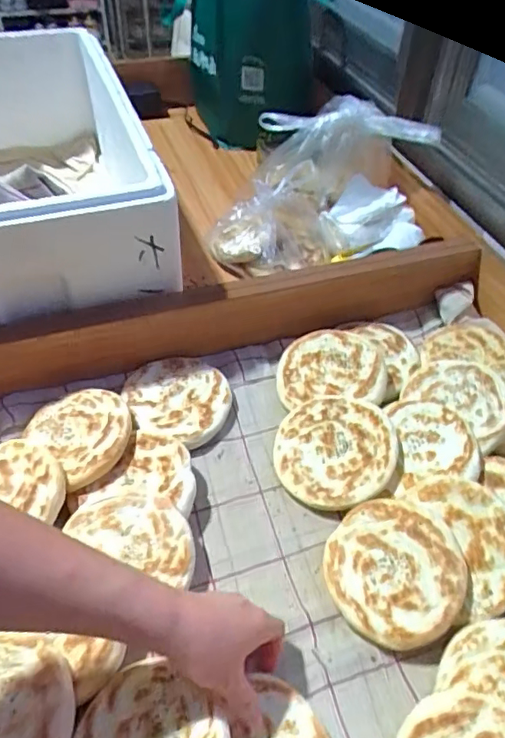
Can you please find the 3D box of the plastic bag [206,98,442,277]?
[{"bbox_3d":[0.109,-0.274,0.838,0.283,0.145,0.265,11,48,7],"label":"plastic bag"}]

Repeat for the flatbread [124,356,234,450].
[{"bbox_3d":[-0.088,0.033,0.658,0.121,0.015,0.111,2,47,-2],"label":"flatbread"}]

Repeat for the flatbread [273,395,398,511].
[{"bbox_3d":[0.089,0.087,0.601,0.128,0.013,0.126,-16,53,7],"label":"flatbread"}]

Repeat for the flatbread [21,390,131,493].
[{"bbox_3d":[-0.179,0.066,0.600,0.098,0.027,0.114,-33,57,-29],"label":"flatbread"}]

